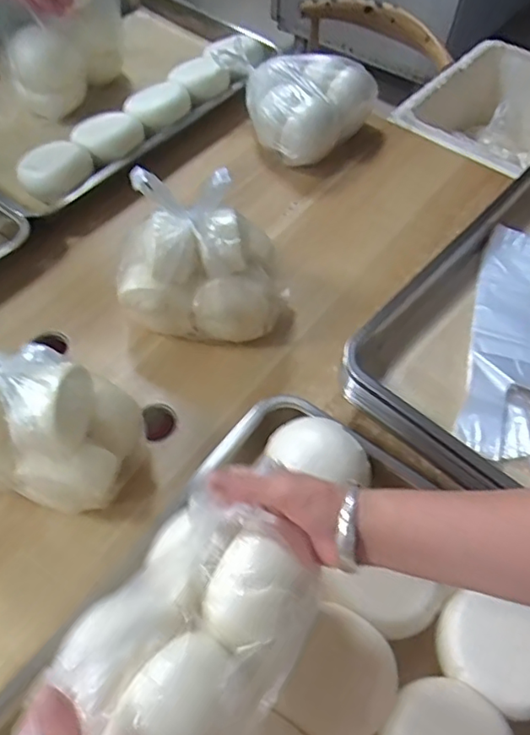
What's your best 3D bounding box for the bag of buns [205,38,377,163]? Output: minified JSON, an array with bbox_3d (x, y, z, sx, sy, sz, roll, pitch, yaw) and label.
[{"bbox_3d":[0.049,-0.456,0.956,0.202,0.113,0.252,-30,62,-22],"label":"bag of buns"}]

